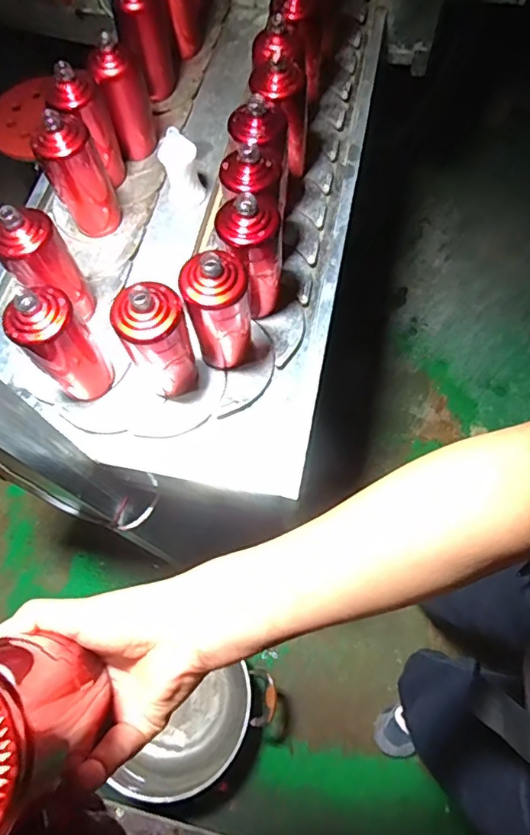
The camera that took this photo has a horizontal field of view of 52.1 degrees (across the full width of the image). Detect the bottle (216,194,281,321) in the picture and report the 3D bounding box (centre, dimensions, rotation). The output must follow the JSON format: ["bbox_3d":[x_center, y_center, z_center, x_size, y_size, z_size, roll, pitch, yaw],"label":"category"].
[{"bbox_3d":[-0.016,-0.218,0.736,0.081,0.168,0.072,-22,69,-6],"label":"bottle"}]

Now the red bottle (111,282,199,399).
[{"bbox_3d":[-0.132,-0.092,0.694,0.080,0.196,0.067,-27,69,-8],"label":"red bottle"}]

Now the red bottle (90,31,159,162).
[{"bbox_3d":[-0.235,-0.529,0.905,0.069,0.179,0.068,-8,68,0],"label":"red bottle"}]

